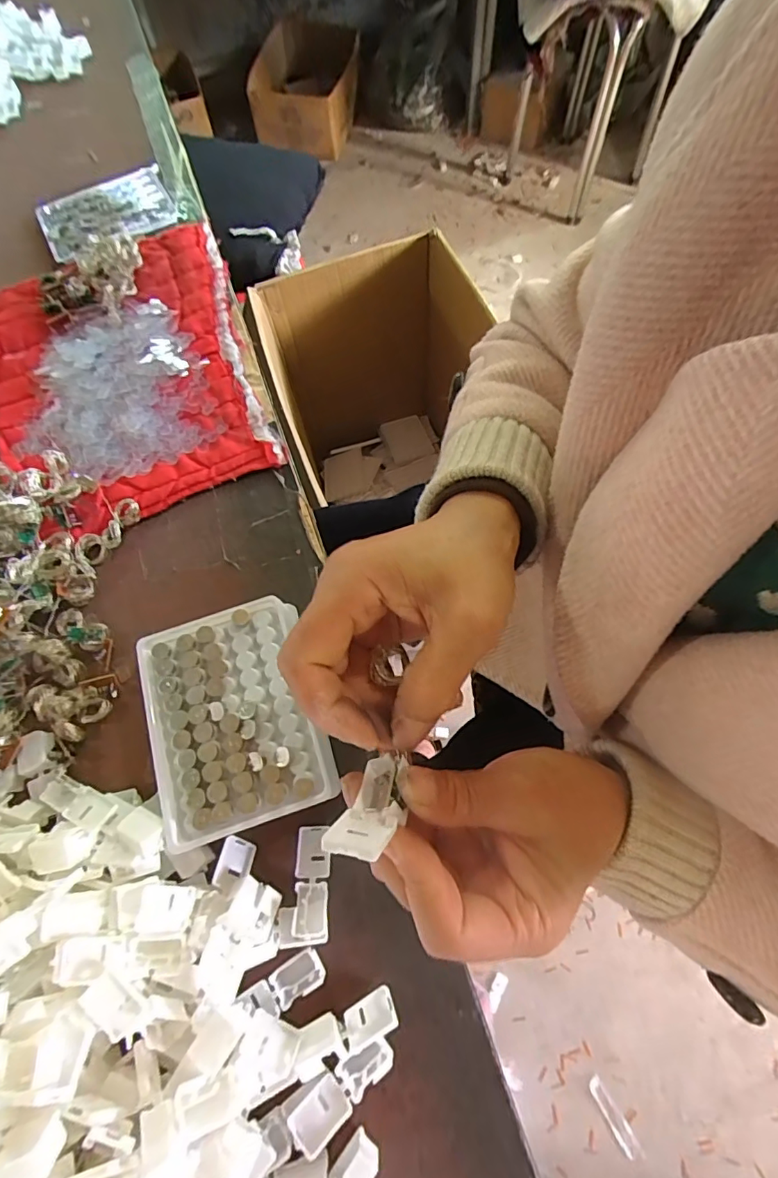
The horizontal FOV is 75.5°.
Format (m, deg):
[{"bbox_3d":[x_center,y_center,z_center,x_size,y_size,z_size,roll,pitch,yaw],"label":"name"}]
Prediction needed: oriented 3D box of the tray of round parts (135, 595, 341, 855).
[{"bbox_3d":[-0.095,0.080,0.317,0.099,0.036,0.128,-19,69,-4],"label":"tray of round parts"}]

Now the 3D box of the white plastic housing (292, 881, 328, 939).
[{"bbox_3d":[-0.044,0.180,0.282,0.017,0.012,0.025,-5,69,1],"label":"white plastic housing"}]

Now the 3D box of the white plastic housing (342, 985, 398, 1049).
[{"bbox_3d":[-0.010,0.227,0.266,0.028,0.012,0.016,-26,70,-7],"label":"white plastic housing"}]

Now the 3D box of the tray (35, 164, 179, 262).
[{"bbox_3d":[-0.295,-0.395,0.521,0.132,0.007,0.099,-29,71,-8],"label":"tray"}]

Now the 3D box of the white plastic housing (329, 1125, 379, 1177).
[{"bbox_3d":[-0.017,0.282,0.242,0.016,0.013,0.025,41,76,16],"label":"white plastic housing"}]

